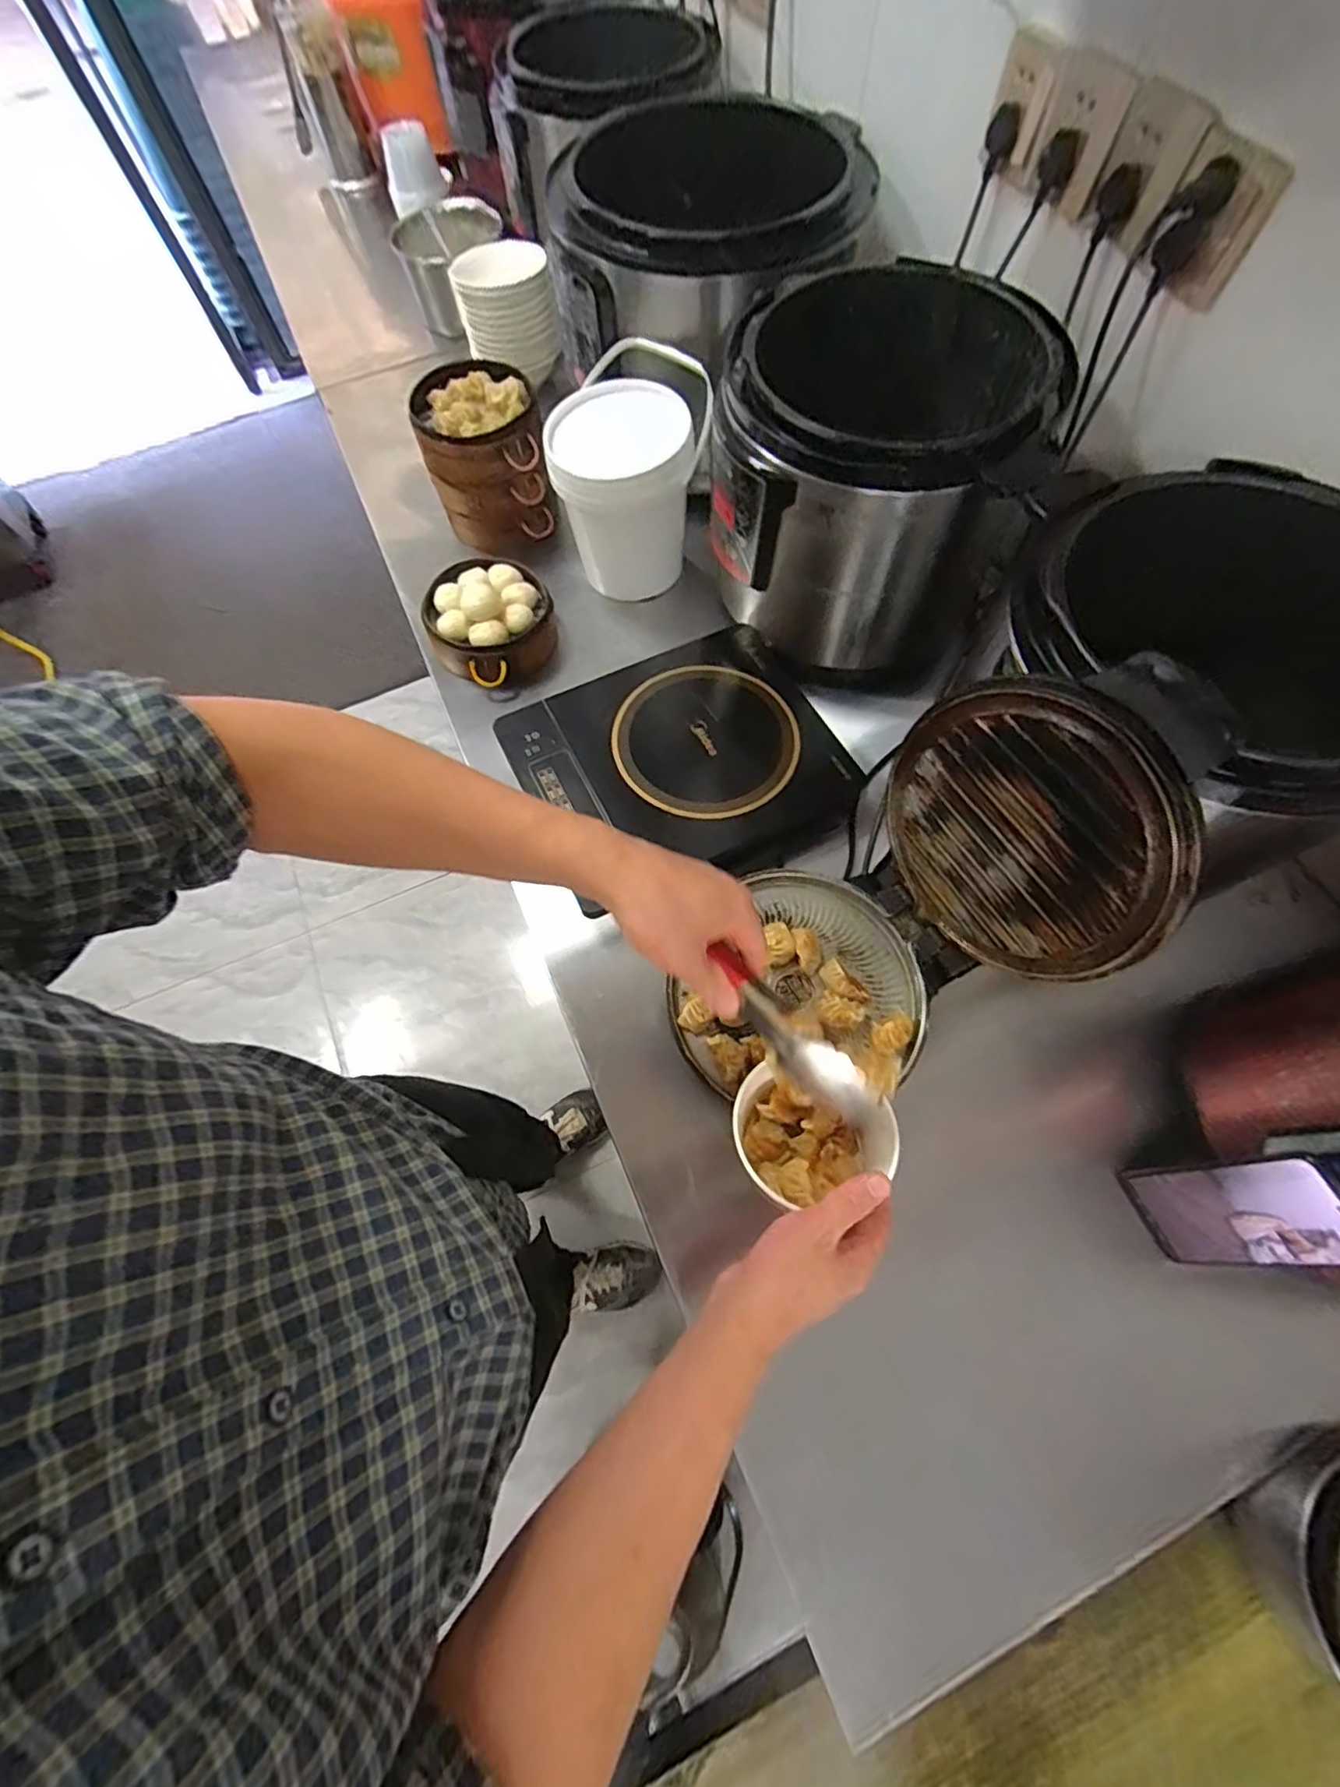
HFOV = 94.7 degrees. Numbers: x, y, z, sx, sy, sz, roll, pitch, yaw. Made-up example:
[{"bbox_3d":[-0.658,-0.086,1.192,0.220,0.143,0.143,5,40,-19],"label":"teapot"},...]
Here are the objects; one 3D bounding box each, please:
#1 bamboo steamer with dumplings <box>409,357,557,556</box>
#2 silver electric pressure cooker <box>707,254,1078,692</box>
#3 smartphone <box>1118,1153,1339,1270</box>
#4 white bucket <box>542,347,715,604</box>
[{"bbox_3d":[-0.261,-0.622,0.885,0.157,0.157,0.168,-17,68,-4],"label":"bamboo steamer with dumplings"},{"bbox_3d":[0.220,-0.483,0.740,0.310,0.271,0.325,11,69,7],"label":"silver electric pressure cooker"},{"bbox_3d":[0.442,0.253,0.487,0.010,0.161,0.075,-14,65,-23],"label":"smartphone"},{"bbox_3d":[-0.046,-0.535,0.818,0.192,0.194,0.226,4,68,5],"label":"white bucket"}]

